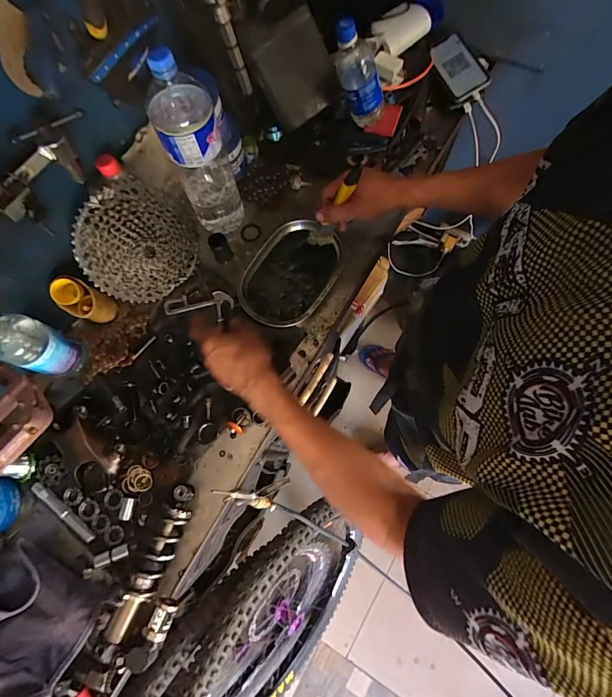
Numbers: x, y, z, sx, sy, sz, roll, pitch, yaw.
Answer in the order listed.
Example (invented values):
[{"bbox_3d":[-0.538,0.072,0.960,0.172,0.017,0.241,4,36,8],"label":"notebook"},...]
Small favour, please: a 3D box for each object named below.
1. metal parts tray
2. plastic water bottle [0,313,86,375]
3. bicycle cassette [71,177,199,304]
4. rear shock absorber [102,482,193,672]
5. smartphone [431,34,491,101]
[{"bbox_3d":[-0.025,-0.137,0.680,0.152,0.031,0.217,32,78,11],"label":"metal parts tray"},{"bbox_3d":[-0.430,-0.005,0.593,0.072,0.157,0.074,26,77,10],"label":"plastic water bottle"},{"bbox_3d":[-0.270,-0.170,0.618,0.193,0.186,0.045,-40,43,-14],"label":"bicycle cassette"},{"bbox_3d":[-0.206,0.319,0.537,0.081,0.049,0.225,17,75,7],"label":"rear shock absorber"},{"bbox_3d":[0.311,-0.571,0.756,0.080,0.012,0.138,-33,79,2],"label":"smartphone"}]

